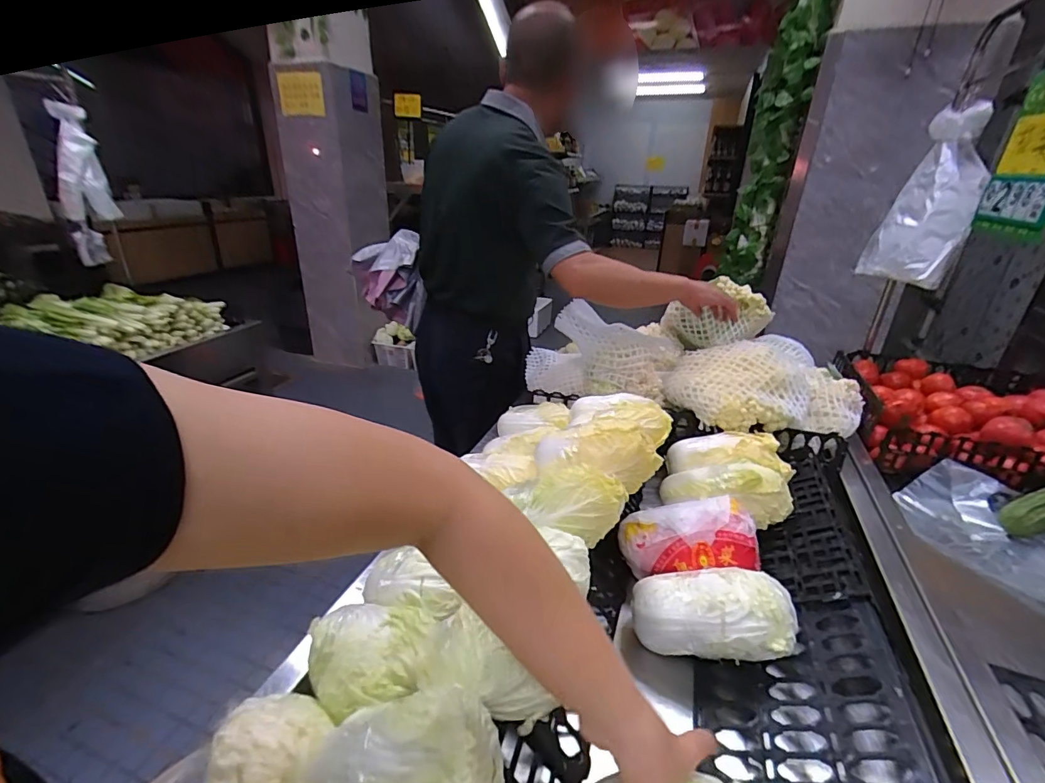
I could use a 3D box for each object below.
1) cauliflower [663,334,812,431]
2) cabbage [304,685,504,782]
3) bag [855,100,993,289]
[{"bbox_3d":[0.430,-0.017,0.925,0.266,0.143,0.231,12,26,20],"label":"cauliflower"},{"bbox_3d":[-0.086,0.264,0.322,0.139,0.078,0.084,2,25,1],"label":"cabbage"},{"bbox_3d":[0.913,-0.431,1.039,0.144,0.348,0.119,8,25,13],"label":"bag"}]

